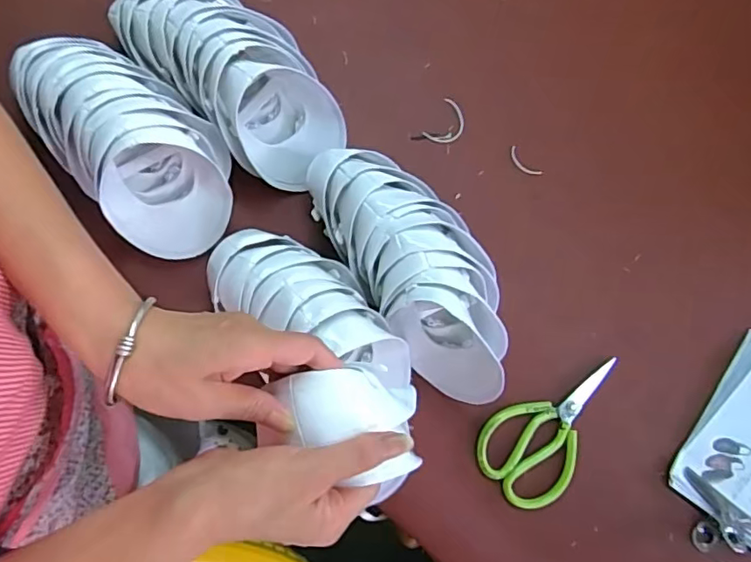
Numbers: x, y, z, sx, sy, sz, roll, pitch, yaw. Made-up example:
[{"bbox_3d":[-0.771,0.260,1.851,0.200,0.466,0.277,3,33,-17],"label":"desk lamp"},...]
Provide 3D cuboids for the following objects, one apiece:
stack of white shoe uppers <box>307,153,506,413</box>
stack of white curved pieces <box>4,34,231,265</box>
[{"bbox_3d":[0.039,-0.018,0.588,0.124,0.113,0.309,-36,84,-9],"label":"stack of white shoe uppers"},{"bbox_3d":[-0.262,-0.161,0.585,0.143,0.094,0.267,-38,84,-10],"label":"stack of white curved pieces"}]

